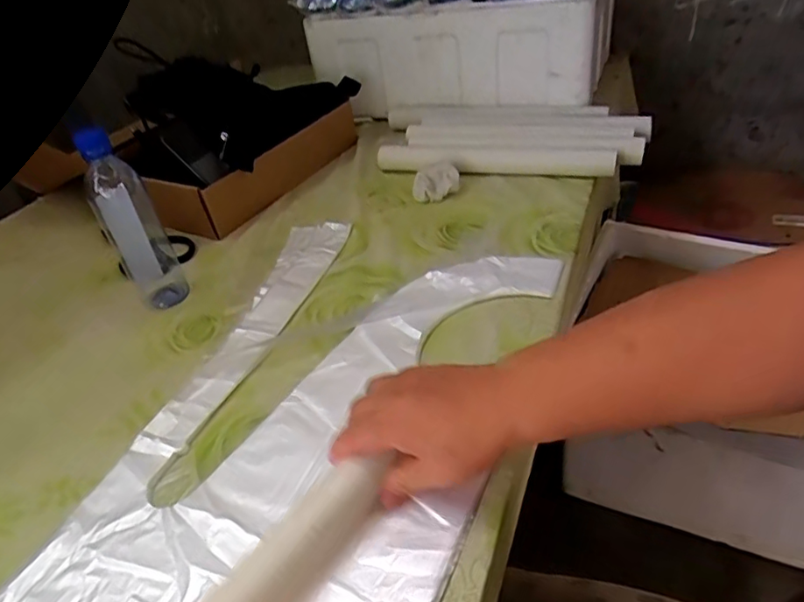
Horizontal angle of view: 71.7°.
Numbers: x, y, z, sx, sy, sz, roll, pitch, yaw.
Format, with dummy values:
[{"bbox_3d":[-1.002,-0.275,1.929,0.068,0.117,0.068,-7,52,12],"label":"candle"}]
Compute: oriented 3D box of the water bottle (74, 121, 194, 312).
[{"bbox_3d":[-0.315,-0.095,0.648,0.061,0.209,0.056,-23,41,-18],"label":"water bottle"}]

